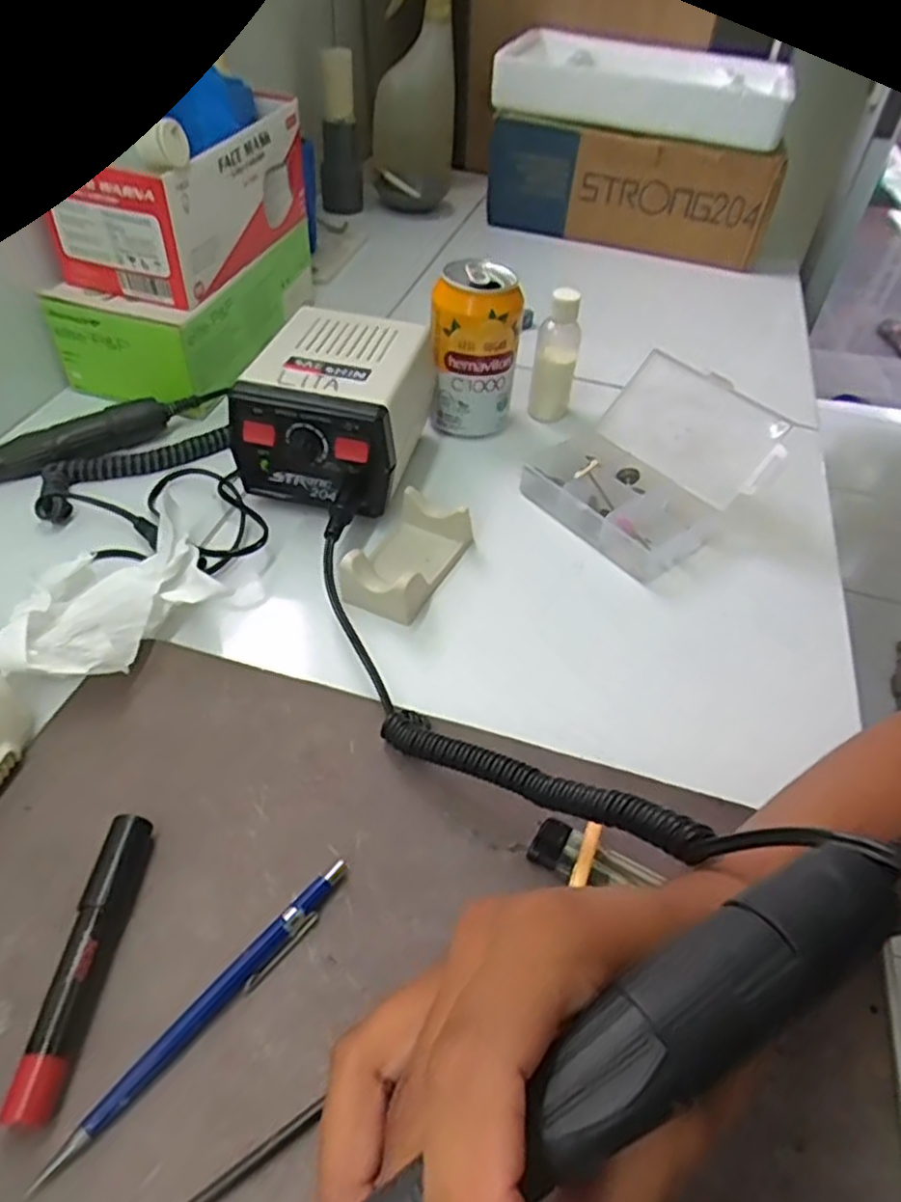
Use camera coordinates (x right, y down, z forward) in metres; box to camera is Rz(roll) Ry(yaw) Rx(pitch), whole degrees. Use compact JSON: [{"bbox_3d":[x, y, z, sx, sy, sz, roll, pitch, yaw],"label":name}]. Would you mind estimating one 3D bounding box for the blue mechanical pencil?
[{"bbox_3d":[-0.089,0.153,0.274,0.011,0.009,0.134,34,53,23],"label":"blue mechanical pencil"}]

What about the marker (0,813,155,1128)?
[{"bbox_3d":[-0.140,0.137,0.279,0.018,0.017,0.108,5,47,-2],"label":"marker"}]

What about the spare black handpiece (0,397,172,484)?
[{"bbox_3d":[-0.263,-0.106,0.486,0.145,0.023,0.022,-25,55,-27],"label":"spare black handpiece"}]

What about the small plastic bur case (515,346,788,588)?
[{"bbox_3d":[0.133,-0.099,0.492,0.129,0.073,0.136,-29,57,-29],"label":"small plastic bur case"}]

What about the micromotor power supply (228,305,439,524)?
[{"bbox_3d":[-0.072,-0.123,0.482,0.103,0.085,0.141,14,47,6],"label":"micromotor power supply"}]

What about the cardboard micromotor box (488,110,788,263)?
[{"bbox_3d":[0.211,-0.515,0.825,0.319,0.158,0.228,18,48,9],"label":"cardboard micromotor box"}]

